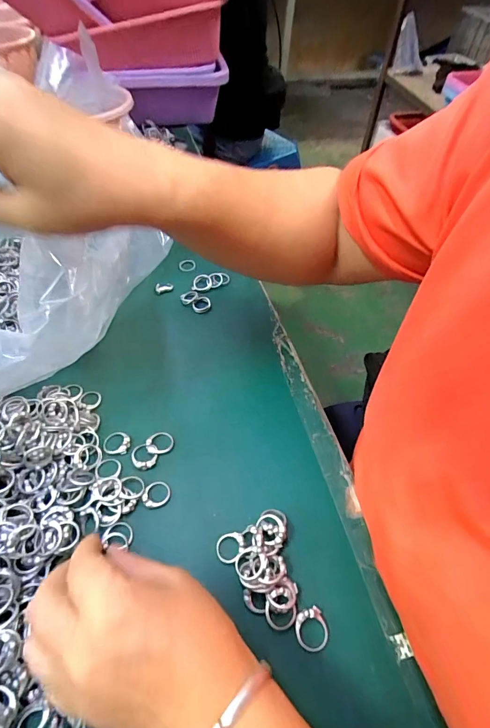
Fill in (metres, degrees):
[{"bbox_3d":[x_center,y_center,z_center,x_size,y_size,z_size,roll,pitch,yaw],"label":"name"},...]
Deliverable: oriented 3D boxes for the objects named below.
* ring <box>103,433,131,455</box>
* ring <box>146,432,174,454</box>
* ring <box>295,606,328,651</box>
[{"bbox_3d":[-0.112,0.068,0.323,0.024,0.005,0.020,7,52,2],"label":"ring"},{"bbox_3d":[-0.075,0.068,0.324,0.023,0.006,0.021,1,52,-2],"label":"ring"},{"bbox_3d":[0.044,0.177,0.247,0.021,0.004,0.023,3,66,-6],"label":"ring"}]

